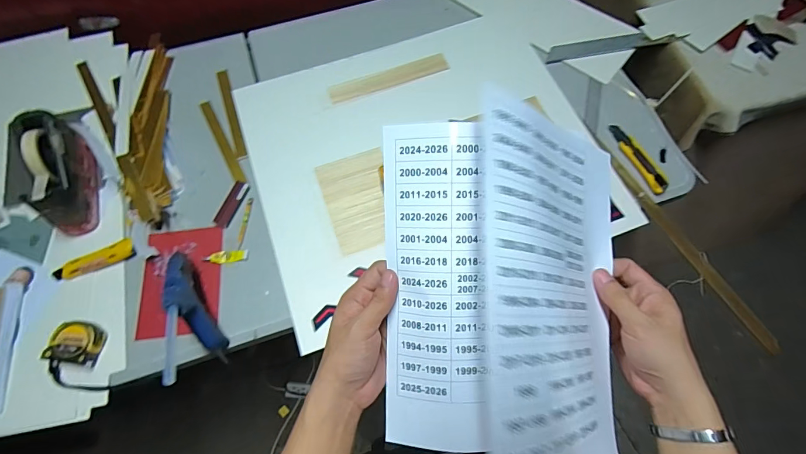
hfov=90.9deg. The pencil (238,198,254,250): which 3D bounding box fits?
[{"bbox_3d":[-0.297,-0.008,0.744,0.011,0.004,0.100,7,69,3],"label":"pencil"}]

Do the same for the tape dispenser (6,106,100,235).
[{"bbox_3d":[-0.621,-0.100,0.711,0.068,0.123,0.199,-17,70,-6],"label":"tape dispenser"}]

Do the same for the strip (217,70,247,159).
[{"bbox_3d":[-0.361,-0.241,0.835,0.022,0.010,0.235,-19,70,-7],"label":"strip"}]

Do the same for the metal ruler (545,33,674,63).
[{"bbox_3d":[0.459,-0.410,0.885,0.281,0.009,0.042,-11,69,-4],"label":"metal ruler"}]

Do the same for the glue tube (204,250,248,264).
[{"bbox_3d":[-0.319,0.054,0.716,0.072,0.012,0.023,-11,69,-4],"label":"glue tube"}]

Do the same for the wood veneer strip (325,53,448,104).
[{"bbox_3d":[-0.031,-0.328,0.871,0.266,0.007,0.049,-19,71,-6],"label":"wood veneer strip"}]

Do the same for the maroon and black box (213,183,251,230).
[{"bbox_3d":[-0.324,-0.043,0.752,0.028,0.014,0.093,21,71,8],"label":"maroon and black box"}]

